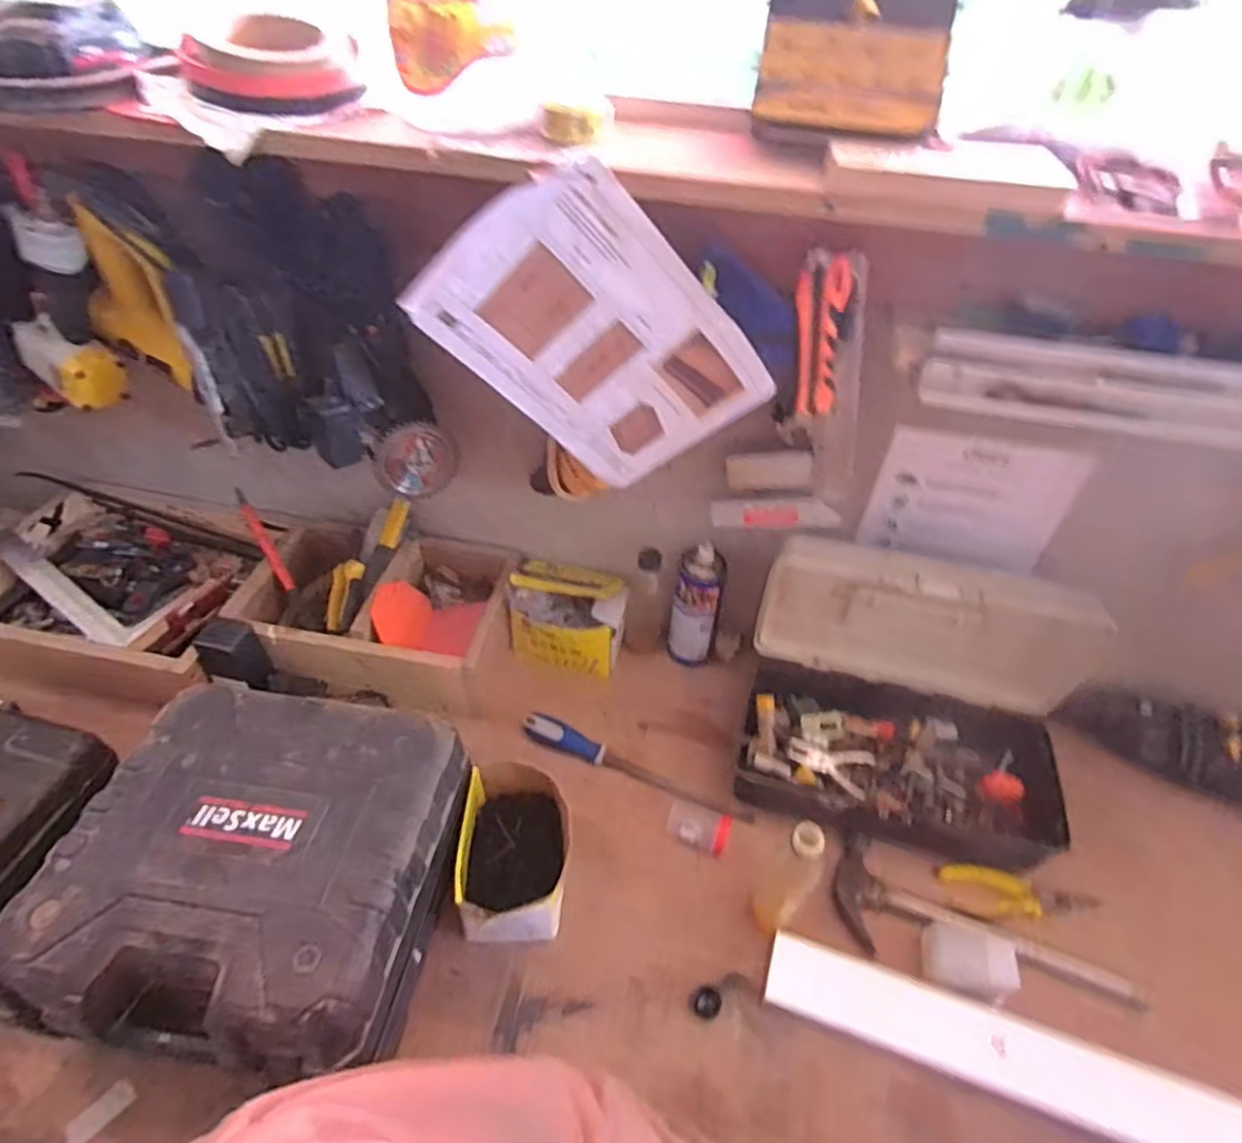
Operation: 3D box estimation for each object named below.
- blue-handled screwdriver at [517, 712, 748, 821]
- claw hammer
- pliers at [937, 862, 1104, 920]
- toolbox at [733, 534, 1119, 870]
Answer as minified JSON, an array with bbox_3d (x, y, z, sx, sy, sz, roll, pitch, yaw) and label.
[{"bbox_3d":[0.015,0.249,0.873,0.303,0.037,0.029,19,46,16],"label":"blue-handled screwdriver"},{"bbox_3d":[0.382,0.395,0.730,0.318,0.025,0.115,22,47,19],"label":"claw hammer"},{"bbox_3d":[0.444,0.363,0.774,0.166,0.015,0.047,11,45,8],"label":"pliers"},{"bbox_3d":[0.342,0.153,0.814,0.374,0.257,0.242,11,45,9],"label":"toolbox"}]

